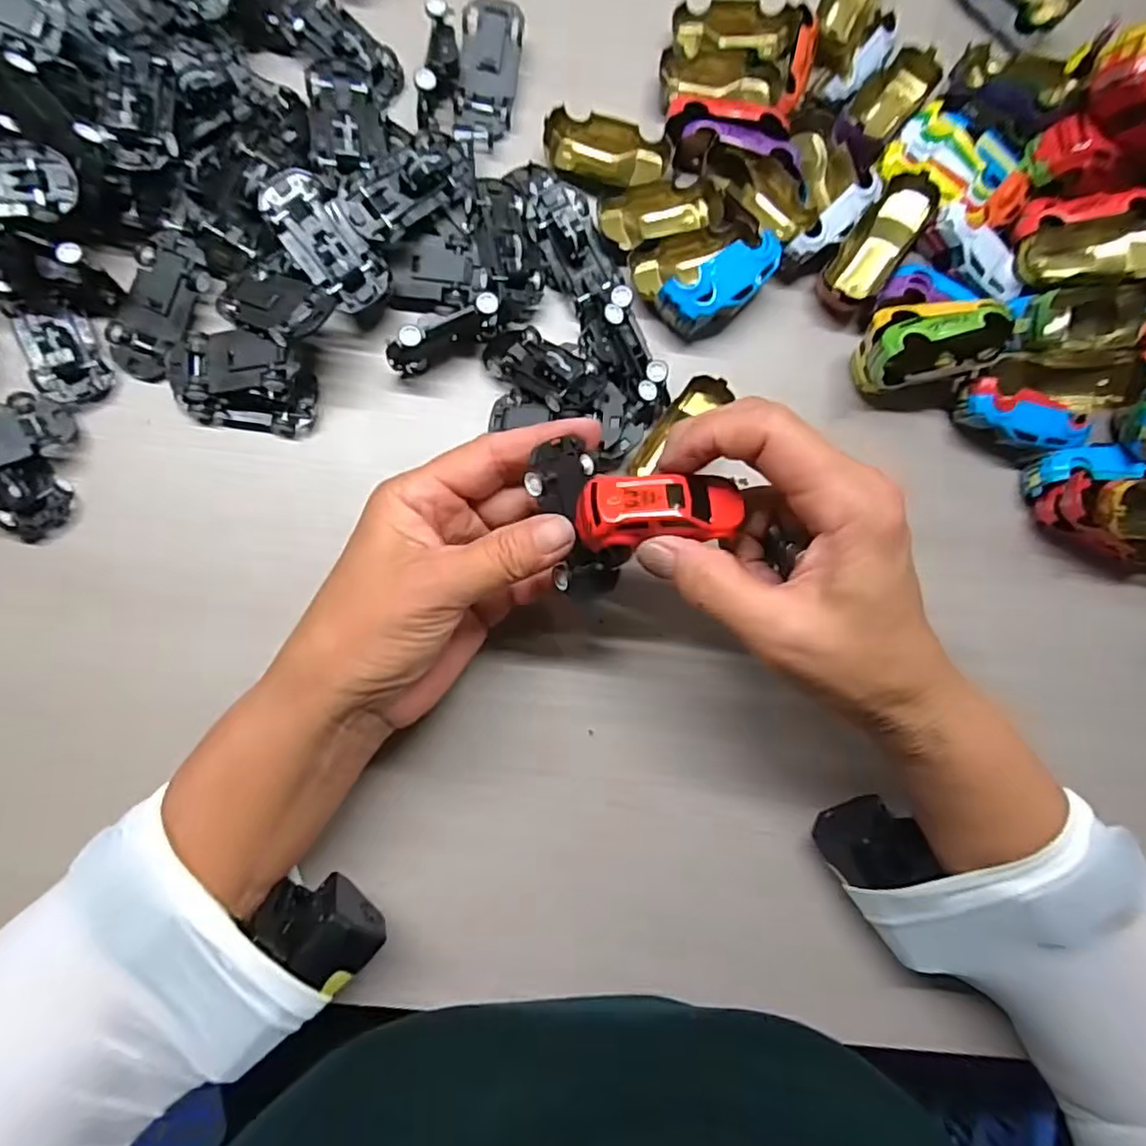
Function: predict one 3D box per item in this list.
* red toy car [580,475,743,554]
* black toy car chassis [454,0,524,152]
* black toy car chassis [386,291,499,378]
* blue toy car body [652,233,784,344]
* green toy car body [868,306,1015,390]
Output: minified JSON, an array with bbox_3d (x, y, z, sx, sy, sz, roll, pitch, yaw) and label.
[{"bbox_3d":[0.033,-0.024,0.237,0.063,0.014,0.025,-5,86,-10],"label":"red toy car"},{"bbox_3d":[-0.042,-0.253,0.319,0.029,0.014,0.071,7,97,-6],"label":"black toy car chassis"},{"bbox_3d":[-0.061,-0.112,0.301,0.056,0.033,0.012,-32,90,-10],"label":"black toy car chassis"},{"bbox_3d":[0.074,-0.143,0.319,0.062,0.030,0.028,-34,90,-10],"label":"blue toy car body"},{"bbox_3d":[0.177,-0.111,0.302,0.066,0.023,0.026,-19,88,-10],"label":"green toy car body"}]

